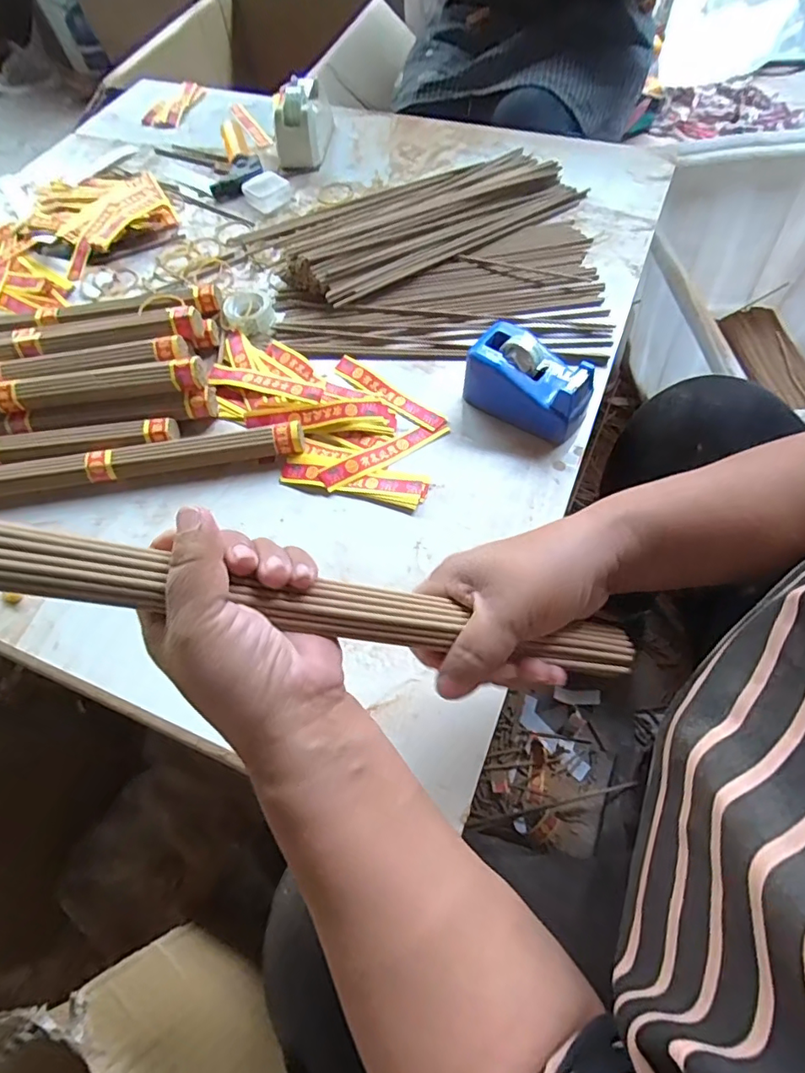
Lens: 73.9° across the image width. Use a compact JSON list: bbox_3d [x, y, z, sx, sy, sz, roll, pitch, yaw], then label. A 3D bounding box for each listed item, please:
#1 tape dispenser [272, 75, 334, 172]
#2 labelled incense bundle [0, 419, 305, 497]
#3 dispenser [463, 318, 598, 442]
[{"bbox_3d":[-0.125,-0.525,0.674,0.061,0.062,0.108,1,61,4],"label":"tape dispenser"},{"bbox_3d":[-0.238,-0.060,0.440,0.311,0.024,0.028,-9,61,-1],"label":"labelled incense bundle"},{"bbox_3d":[0.105,-0.127,0.441,0.099,0.054,0.056,35,69,21],"label":"dispenser"}]

